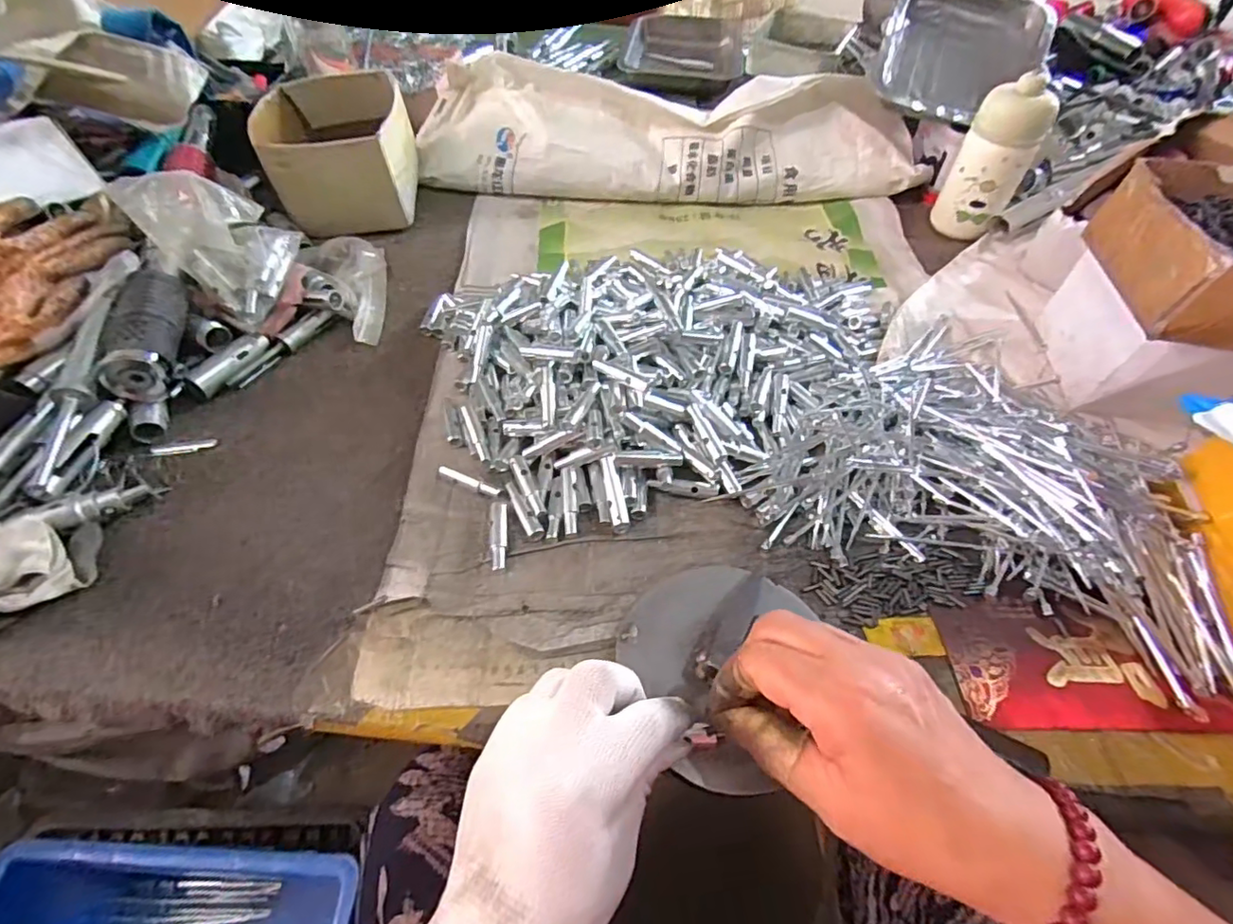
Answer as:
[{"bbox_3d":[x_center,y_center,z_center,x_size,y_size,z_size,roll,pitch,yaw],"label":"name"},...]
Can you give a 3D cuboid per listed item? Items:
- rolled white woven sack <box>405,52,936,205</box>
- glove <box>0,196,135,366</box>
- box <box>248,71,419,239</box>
[{"bbox_3d":[0.055,-0.386,0.673,0.595,0.094,0.152,5,52,3],"label":"rolled white woven sack"},{"bbox_3d":[-0.455,-0.132,0.425,0.080,0.054,0.229,12,53,8],"label":"glove"},{"bbox_3d":[-0.295,-0.334,0.619,0.146,0.096,0.168,-15,54,-12],"label":"box"}]

